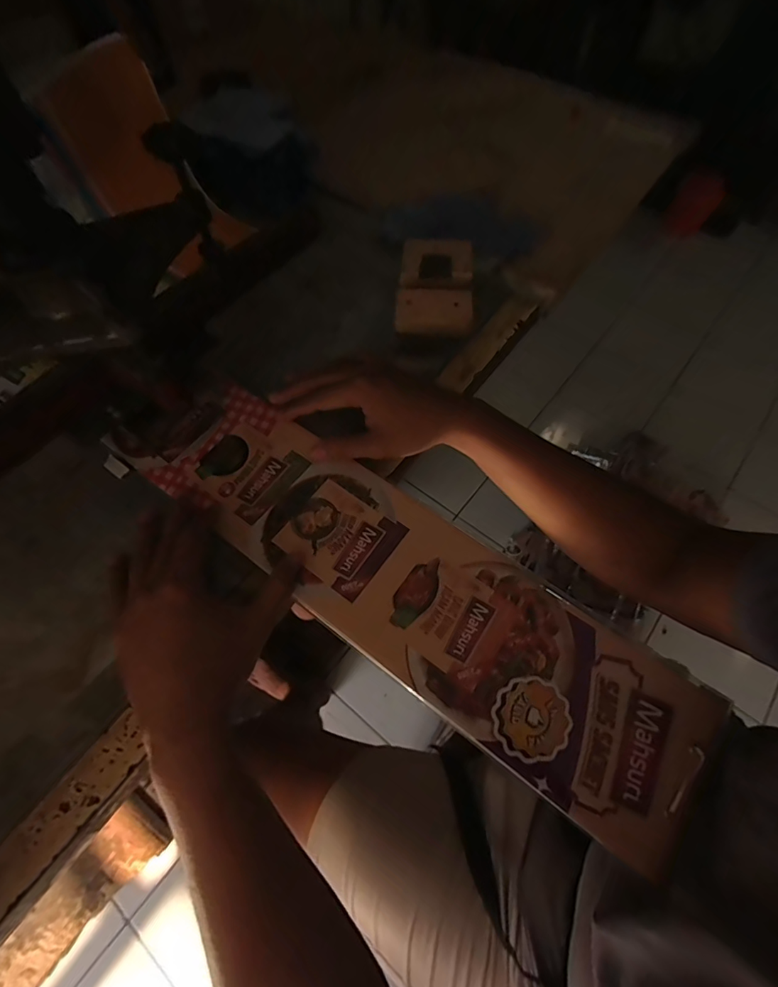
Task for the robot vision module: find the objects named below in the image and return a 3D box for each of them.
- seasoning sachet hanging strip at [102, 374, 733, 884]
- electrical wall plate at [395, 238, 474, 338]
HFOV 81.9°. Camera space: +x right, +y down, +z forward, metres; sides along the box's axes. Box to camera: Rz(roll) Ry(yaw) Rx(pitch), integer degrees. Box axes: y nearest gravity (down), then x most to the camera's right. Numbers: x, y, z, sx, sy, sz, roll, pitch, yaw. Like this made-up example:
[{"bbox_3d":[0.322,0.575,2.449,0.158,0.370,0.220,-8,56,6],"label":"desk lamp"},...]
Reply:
[{"bbox_3d":[-0.009,0.055,0.371,0.526,0.013,0.127,33,72,16],"label":"seasoning sachet hanging strip"},{"bbox_3d":[0.050,-0.223,0.489,0.080,0.034,0.129,3,64,3],"label":"electrical wall plate"}]

